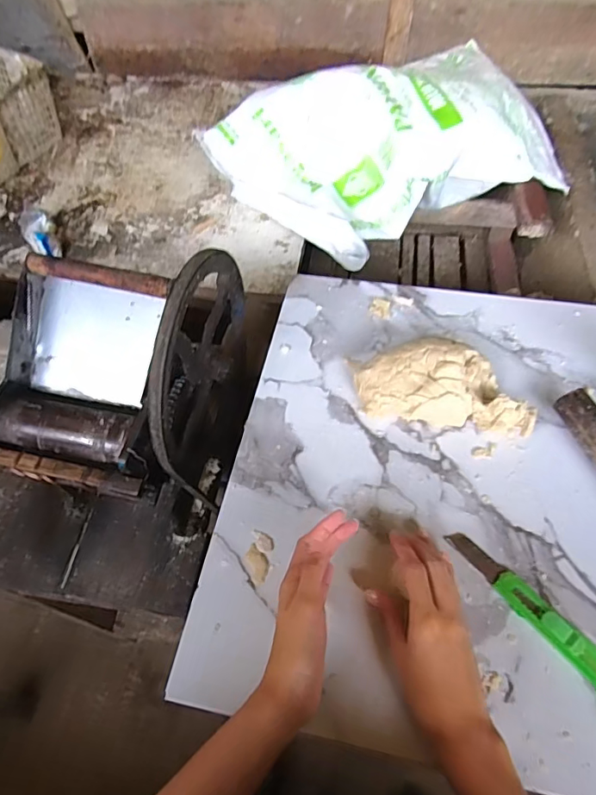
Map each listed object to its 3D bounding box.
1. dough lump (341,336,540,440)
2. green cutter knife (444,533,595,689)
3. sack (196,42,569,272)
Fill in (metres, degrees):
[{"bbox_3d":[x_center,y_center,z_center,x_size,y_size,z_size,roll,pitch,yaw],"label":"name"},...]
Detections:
[{"bbox_3d":[0.148,-0.013,0.519,0.175,0.061,0.084,8,58,6],"label":"dough lump"},{"bbox_3d":[0.204,0.185,0.410,0.031,0.019,0.190,-33,63,-19],"label":"green cutter knife"},{"bbox_3d":[0.195,-0.513,1.004,0.667,0.184,0.409,-24,60,-14],"label":"sack"}]

